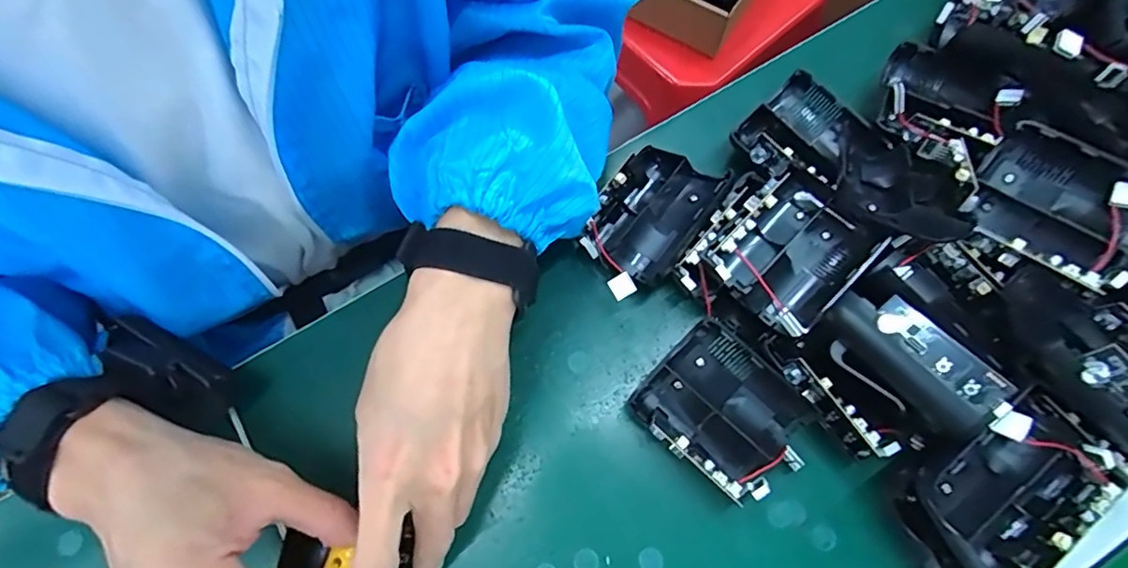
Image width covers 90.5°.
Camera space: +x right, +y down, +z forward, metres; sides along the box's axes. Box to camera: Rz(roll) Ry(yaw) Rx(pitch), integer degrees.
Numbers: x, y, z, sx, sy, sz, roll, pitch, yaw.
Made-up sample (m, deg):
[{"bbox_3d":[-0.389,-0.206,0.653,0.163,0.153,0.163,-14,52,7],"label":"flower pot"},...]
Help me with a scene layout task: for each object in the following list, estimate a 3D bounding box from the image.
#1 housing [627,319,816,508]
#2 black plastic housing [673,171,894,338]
[{"bbox_3d":[0.086,0.072,0.301,0.087,0.044,0.064,39,77,14],"label":"housing"},{"bbox_3d":[0.116,-0.019,0.304,0.079,0.027,0.086,42,78,15],"label":"black plastic housing"}]

